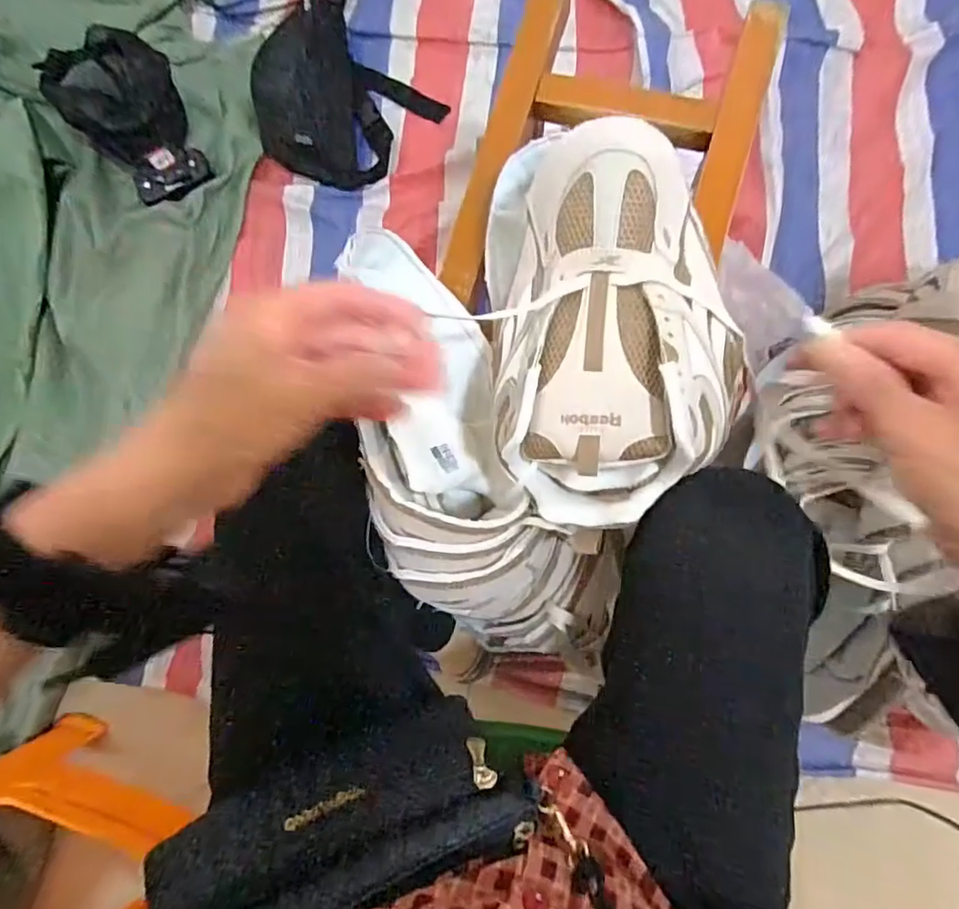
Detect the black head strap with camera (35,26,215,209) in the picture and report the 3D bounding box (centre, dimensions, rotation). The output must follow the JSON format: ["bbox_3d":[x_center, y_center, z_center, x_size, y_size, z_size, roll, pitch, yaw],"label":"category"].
[{"bbox_3d":[-0.495,-0.494,0.837,0.159,0.101,0.235,-42,80,-2],"label":"black head strap with camera"}]

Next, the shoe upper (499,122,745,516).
[{"bbox_3d":[0.084,-0.072,0.355,0.142,0.077,0.220,1,84,4],"label":"shoe upper"}]

